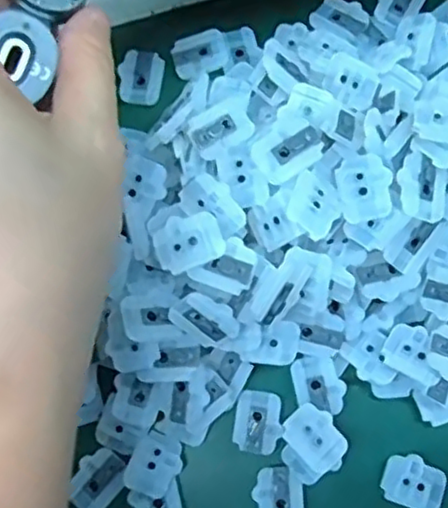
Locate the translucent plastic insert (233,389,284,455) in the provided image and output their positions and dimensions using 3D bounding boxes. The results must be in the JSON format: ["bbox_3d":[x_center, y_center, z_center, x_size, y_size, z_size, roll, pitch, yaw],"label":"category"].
[{"bbox_3d":[0.012,0.060,0.238,0.016,0.004,0.021,8,79,3],"label":"translucent plastic insert"}]

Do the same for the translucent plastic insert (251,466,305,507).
[{"bbox_3d":[0.019,0.086,0.235,0.017,0.005,0.022,-8,79,-1],"label":"translucent plastic insert"}]

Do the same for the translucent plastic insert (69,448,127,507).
[{"bbox_3d":[-0.045,0.080,0.235,0.017,0.004,0.021,40,82,8],"label":"translucent plastic insert"}]

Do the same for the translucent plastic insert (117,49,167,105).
[{"bbox_3d":[-0.033,-0.070,0.264,0.018,0.004,0.021,10,79,3],"label":"translucent plastic insert"}]

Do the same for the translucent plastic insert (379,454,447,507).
[{"bbox_3d":[0.067,0.080,0.235,0.022,0.004,0.017,20,80,5],"label":"translucent plastic insert"}]

